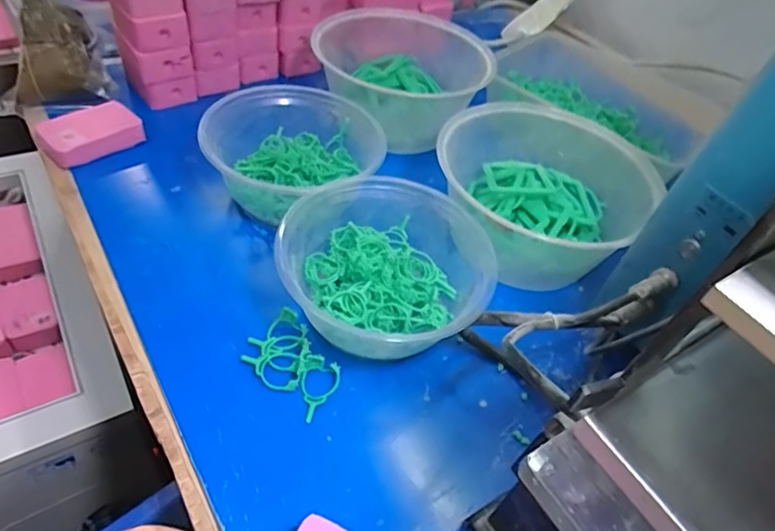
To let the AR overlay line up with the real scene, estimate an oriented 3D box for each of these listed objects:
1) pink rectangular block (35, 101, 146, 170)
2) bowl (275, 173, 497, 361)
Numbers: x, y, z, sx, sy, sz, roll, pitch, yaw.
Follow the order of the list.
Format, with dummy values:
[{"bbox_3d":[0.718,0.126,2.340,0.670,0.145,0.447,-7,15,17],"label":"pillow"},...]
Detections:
[{"bbox_3d":[-0.246,-0.109,0.443,0.072,0.024,0.049,-31,60,-33],"label":"pink rectangular block"},{"bbox_3d":[0.001,0.004,0.356,0.138,0.057,0.122,-9,50,-18],"label":"bowl"}]

